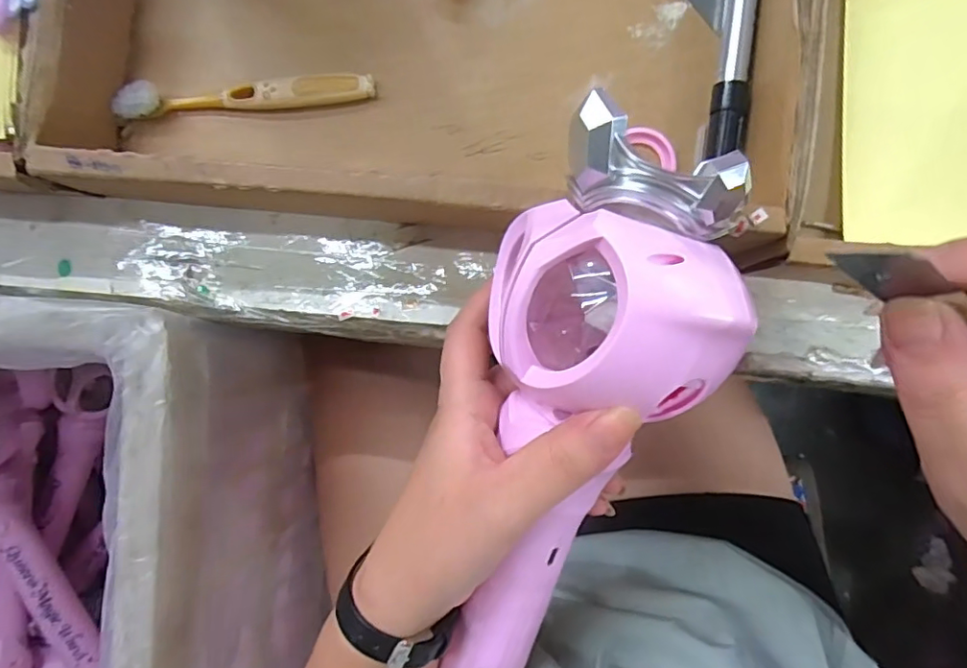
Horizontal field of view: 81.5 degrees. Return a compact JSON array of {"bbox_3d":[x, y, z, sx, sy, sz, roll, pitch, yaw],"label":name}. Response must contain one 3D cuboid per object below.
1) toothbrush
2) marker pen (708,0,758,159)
[{"bbox_3d":[-0.125,-0.125,0.298,0.135,0.020,0.018,-1,89,6],"label":"toothbrush"},{"bbox_3d":[0.126,-0.153,0.278,0.016,0.014,0.131,7,90,6],"label":"marker pen"}]

